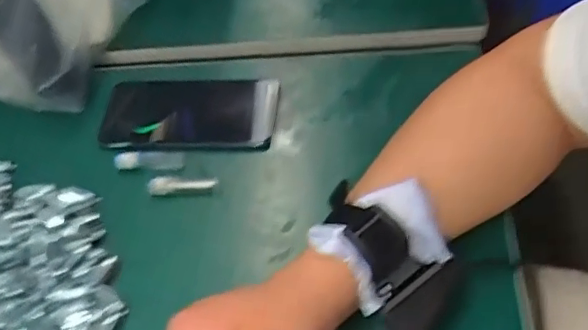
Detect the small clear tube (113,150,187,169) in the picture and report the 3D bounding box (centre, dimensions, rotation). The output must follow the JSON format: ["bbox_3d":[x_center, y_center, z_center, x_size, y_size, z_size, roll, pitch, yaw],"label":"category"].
[{"bbox_3d":[-0.122,-0.006,0.486,0.058,0.012,0.017,-4,55,4],"label":"small clear tube"}]

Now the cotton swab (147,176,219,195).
[{"bbox_3d":[-0.091,0.016,0.468,0.056,0.009,0.015,0,55,7],"label":"cotton swab"}]

